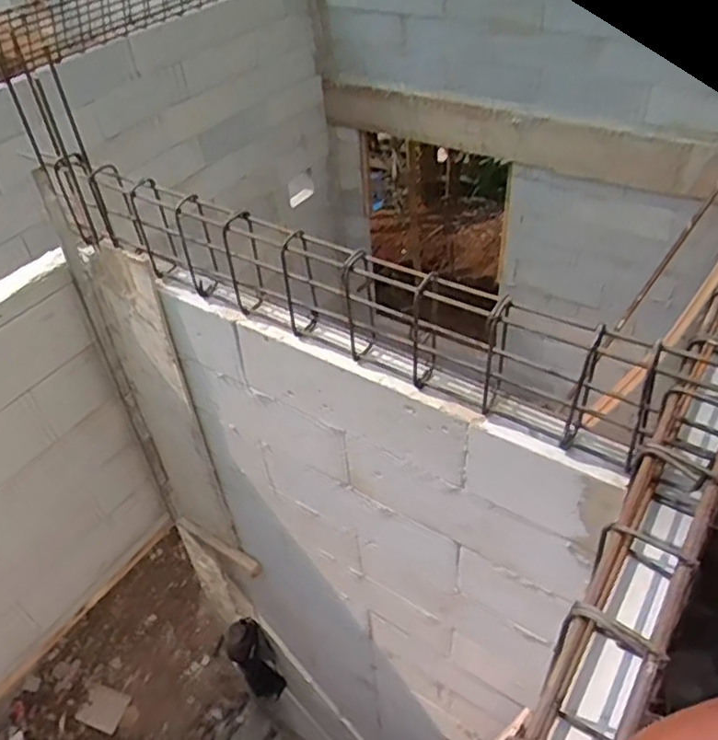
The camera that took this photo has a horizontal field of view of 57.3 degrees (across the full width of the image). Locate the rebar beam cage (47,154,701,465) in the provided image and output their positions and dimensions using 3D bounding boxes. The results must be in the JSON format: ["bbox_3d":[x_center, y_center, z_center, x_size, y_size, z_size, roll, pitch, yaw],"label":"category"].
[{"bbox_3d":[-0.134,-0.209,1.432,1.520,0.263,0.114,24,50,29],"label":"rebar beam cage"}]

